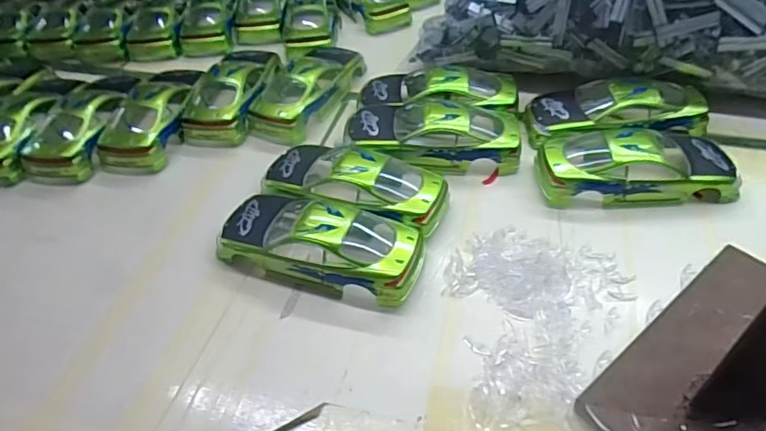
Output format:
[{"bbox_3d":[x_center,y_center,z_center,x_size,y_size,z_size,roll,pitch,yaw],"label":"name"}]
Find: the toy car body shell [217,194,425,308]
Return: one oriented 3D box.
[{"bbox_3d":[-0.038,0.013,0.326,0.125,0.035,0.057,12,49,17],"label":"toy car body shell"}]

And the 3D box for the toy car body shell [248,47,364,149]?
[{"bbox_3d":[-0.068,-0.115,0.449,0.059,0.031,0.127,16,50,20],"label":"toy car body shell"}]

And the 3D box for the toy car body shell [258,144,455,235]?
[{"bbox_3d":[-0.020,-0.023,0.359,0.125,0.035,0.054,11,48,16],"label":"toy car body shell"}]

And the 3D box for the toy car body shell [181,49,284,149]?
[{"bbox_3d":[-0.129,-0.112,0.454,0.056,0.033,0.122,3,47,9],"label":"toy car body shell"}]

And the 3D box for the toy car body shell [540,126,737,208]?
[{"bbox_3d":[0.170,-0.038,0.355,0.126,0.028,0.056,1,46,7],"label":"toy car body shell"}]

